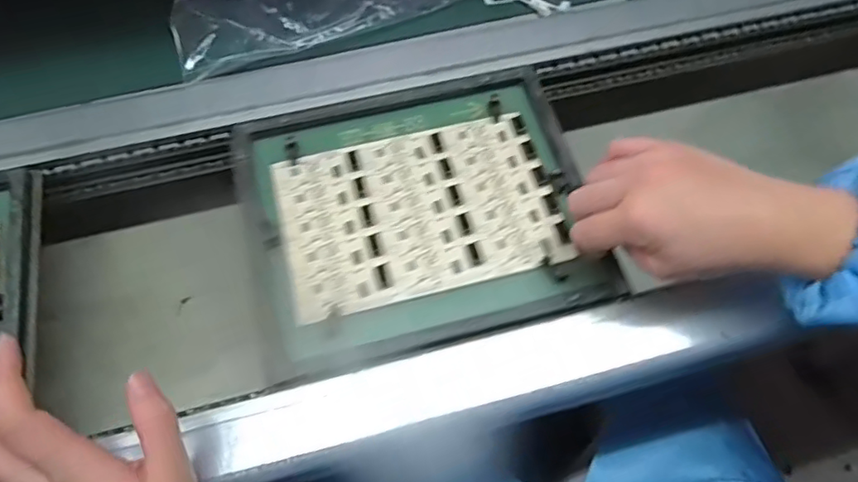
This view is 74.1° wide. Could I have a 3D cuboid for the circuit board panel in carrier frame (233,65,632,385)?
[{"bbox_3d":[-0.007,-0.026,0.409,0.237,0.019,0.197,-13,70,-6],"label":"circuit board panel in carrier frame"}]

